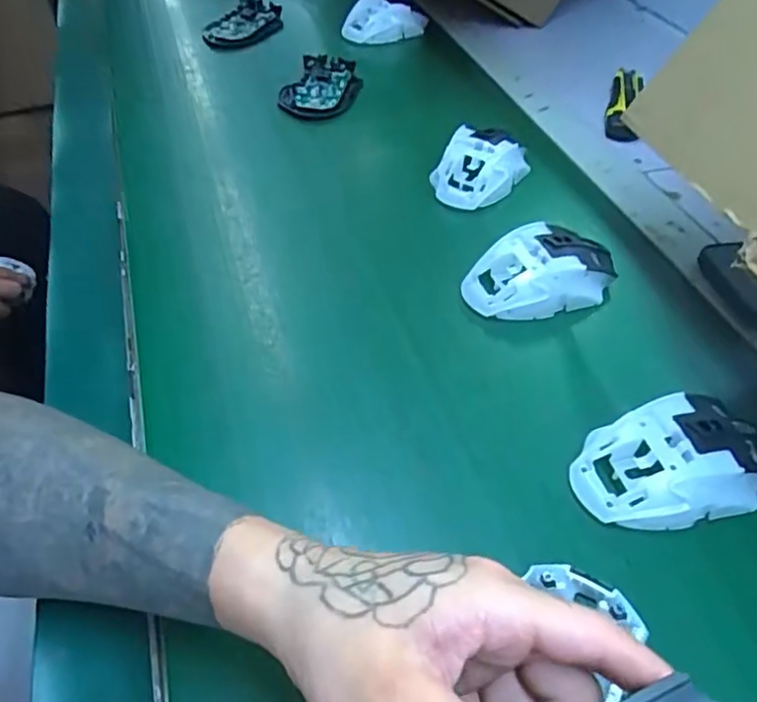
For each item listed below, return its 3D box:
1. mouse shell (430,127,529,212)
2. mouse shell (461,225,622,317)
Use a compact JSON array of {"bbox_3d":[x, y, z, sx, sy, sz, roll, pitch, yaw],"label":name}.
[{"bbox_3d":[0.085,-0.161,0.541,0.068,0.038,0.089,28,53,22],"label":"mouse shell"},{"bbox_3d":[0.119,-0.058,0.449,0.112,0.035,0.058,-14,50,-13],"label":"mouse shell"}]

